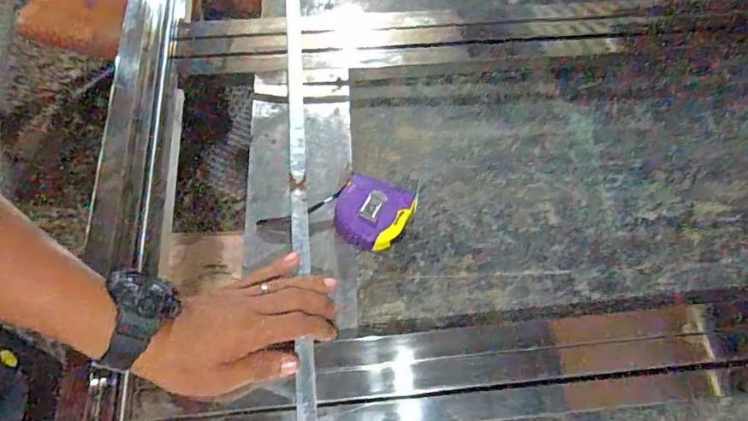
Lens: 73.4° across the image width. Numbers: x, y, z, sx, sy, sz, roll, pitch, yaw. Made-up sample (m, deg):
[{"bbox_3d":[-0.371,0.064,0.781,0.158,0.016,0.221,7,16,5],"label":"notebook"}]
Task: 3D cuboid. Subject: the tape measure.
[{"bbox_3d":[-0.002,0.006,0.501,0.069,0.045,0.061,18,64,6],"label":"tape measure"}]

